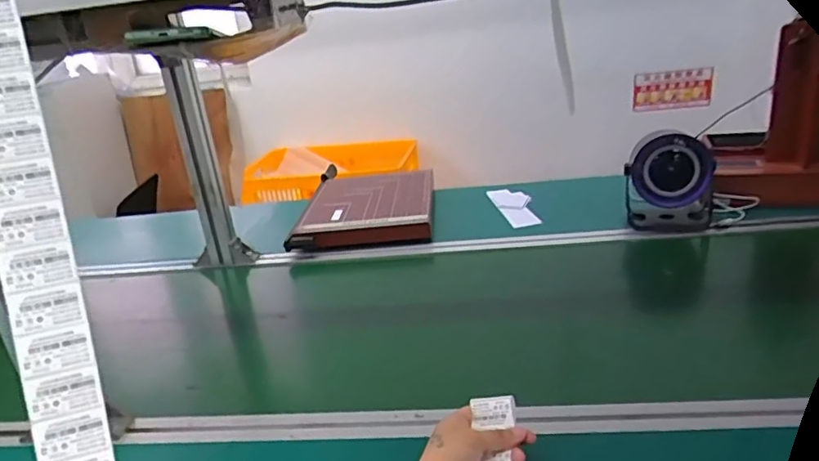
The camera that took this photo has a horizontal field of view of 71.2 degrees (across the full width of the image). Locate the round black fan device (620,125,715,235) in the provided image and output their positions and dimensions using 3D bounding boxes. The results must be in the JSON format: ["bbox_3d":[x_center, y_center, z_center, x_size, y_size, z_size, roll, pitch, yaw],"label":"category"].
[{"bbox_3d":[0.464,-0.090,1.021,0.143,0.166,0.101,3,24,24],"label":"round black fan device"}]

